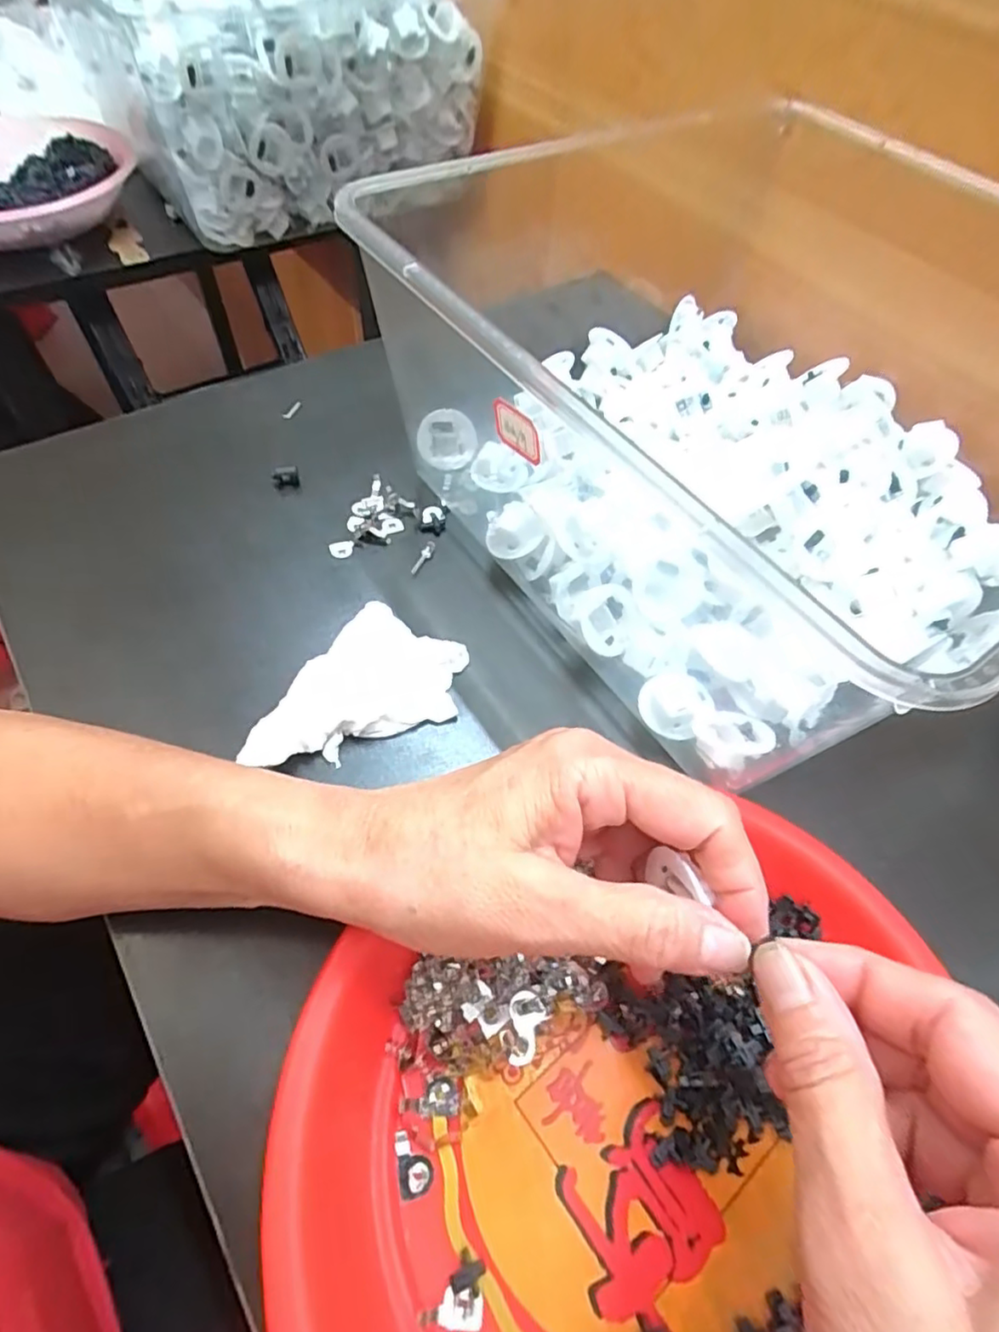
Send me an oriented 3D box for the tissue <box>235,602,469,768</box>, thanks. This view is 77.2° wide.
[{"bbox_3d":[-0.060,0.016,0.287,0.058,0.024,0.099,28,60,13],"label":"tissue"}]

